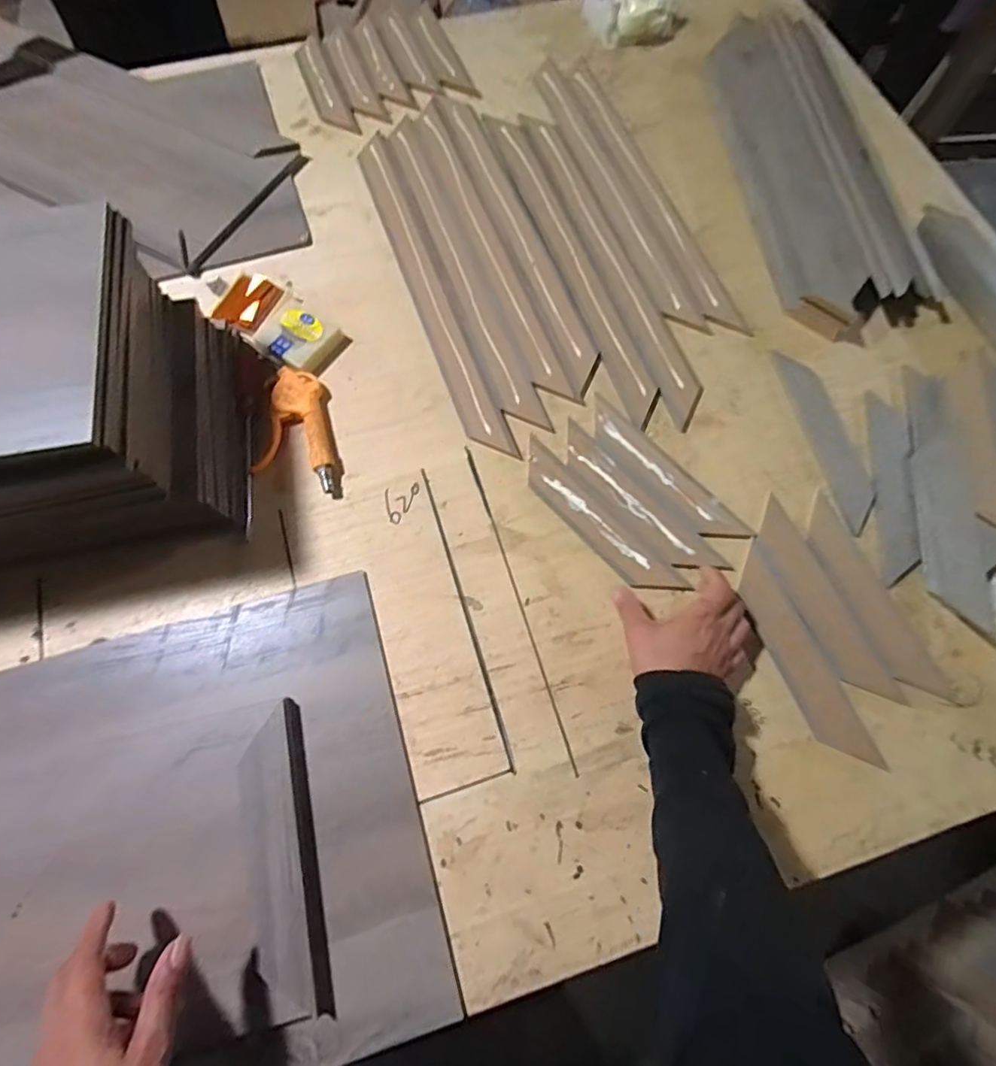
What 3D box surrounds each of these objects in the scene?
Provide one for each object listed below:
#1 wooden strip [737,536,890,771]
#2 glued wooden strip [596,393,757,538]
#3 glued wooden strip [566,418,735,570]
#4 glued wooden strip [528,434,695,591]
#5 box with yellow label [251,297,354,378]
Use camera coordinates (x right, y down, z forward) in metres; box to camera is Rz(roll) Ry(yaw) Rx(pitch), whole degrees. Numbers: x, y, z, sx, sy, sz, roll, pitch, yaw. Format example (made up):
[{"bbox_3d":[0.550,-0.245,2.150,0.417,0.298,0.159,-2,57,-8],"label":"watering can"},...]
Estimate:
[{"bbox_3d":[0.289,0.119,0.516,0.052,0.010,0.217,-22,78,-7],"label":"wooden strip"},{"bbox_3d":[0.174,-0.065,0.569,0.046,0.004,0.210,-40,75,-12],"label":"glued wooden strip"},{"bbox_3d":[0.141,-0.032,0.554,0.045,0.007,0.208,-41,76,-13],"label":"glued wooden strip"},{"bbox_3d":[0.100,-0.011,0.548,0.045,0.008,0.210,-41,76,-13],"label":"glued wooden strip"},{"bbox_3d":[-0.227,-0.225,0.620,0.089,0.024,0.075,33,74,11],"label":"box with yellow label"}]

